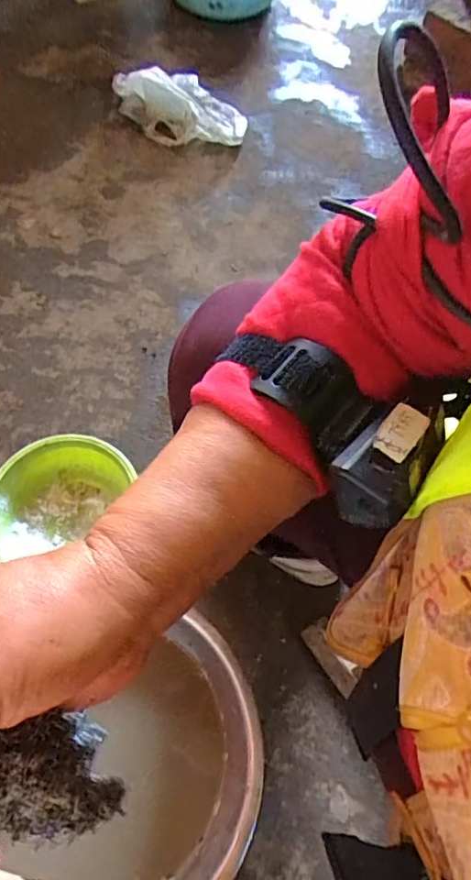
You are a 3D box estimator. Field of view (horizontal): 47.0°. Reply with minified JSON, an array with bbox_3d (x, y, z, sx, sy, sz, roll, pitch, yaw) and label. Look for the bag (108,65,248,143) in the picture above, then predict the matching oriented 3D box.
[{"bbox_3d":[-0.110,-0.665,1.055,0.271,0.094,0.129,31,68,12],"label":"bag"}]

